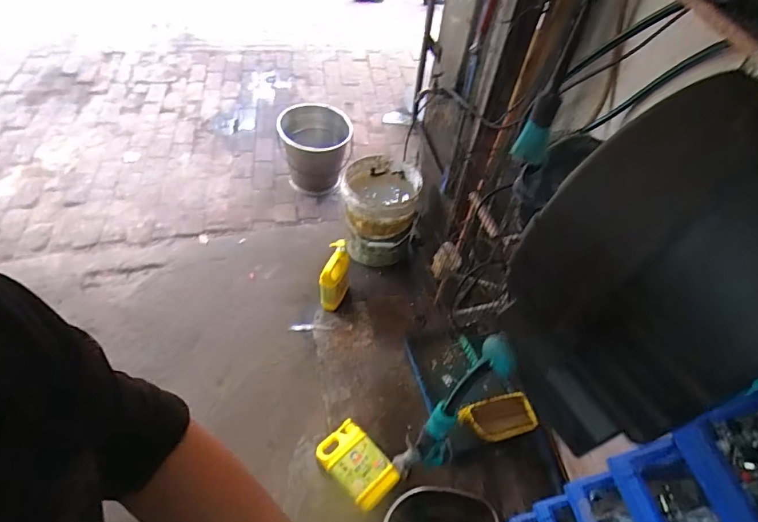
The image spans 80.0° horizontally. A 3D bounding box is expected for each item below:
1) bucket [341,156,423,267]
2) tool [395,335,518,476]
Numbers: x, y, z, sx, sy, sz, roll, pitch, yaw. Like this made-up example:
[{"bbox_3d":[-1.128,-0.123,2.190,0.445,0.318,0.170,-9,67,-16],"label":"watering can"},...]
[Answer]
[{"bbox_3d":[0.002,-0.194,1.783,0.277,0.336,0.296,3,51,-4],"label":"bucket"},{"bbox_3d":[0.097,0.230,0.655,0.098,0.348,0.066,-32,61,-27],"label":"tool"}]

